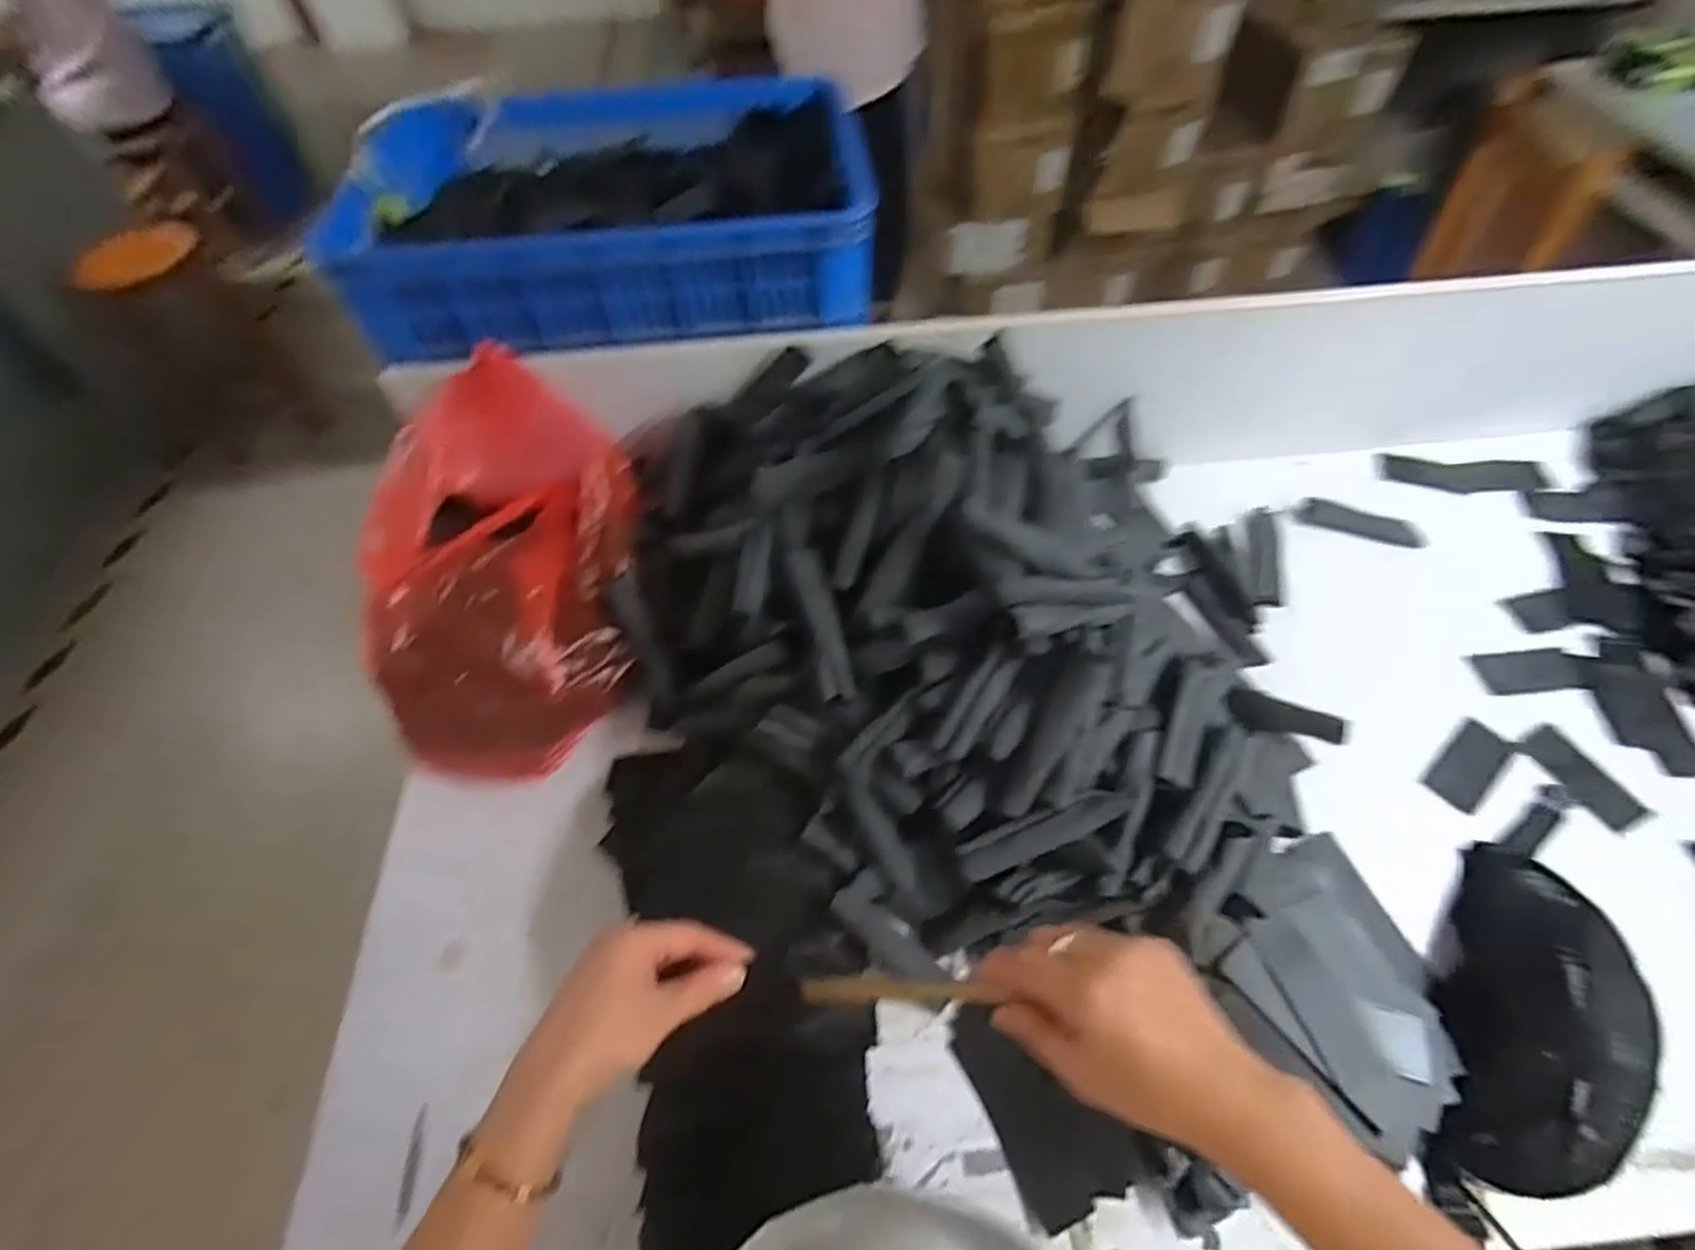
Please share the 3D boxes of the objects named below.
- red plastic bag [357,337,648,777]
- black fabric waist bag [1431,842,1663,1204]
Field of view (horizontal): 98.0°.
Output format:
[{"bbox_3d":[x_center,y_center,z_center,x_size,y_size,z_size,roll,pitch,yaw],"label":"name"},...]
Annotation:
[{"bbox_3d":[-0.375,-0.056,0.809,0.269,0.217,0.380,-2,56,1],"label":"red plastic bag"},{"bbox_3d":[0.604,0.334,0.629,0.147,0.073,0.297,28,61,20],"label":"black fabric waist bag"}]

